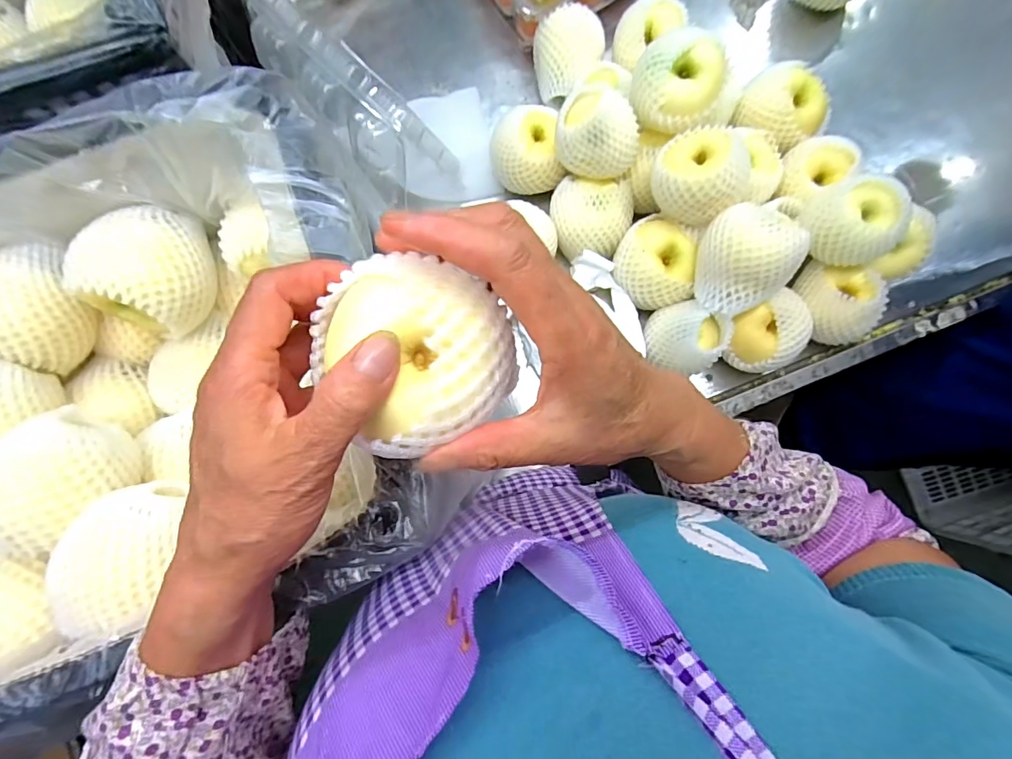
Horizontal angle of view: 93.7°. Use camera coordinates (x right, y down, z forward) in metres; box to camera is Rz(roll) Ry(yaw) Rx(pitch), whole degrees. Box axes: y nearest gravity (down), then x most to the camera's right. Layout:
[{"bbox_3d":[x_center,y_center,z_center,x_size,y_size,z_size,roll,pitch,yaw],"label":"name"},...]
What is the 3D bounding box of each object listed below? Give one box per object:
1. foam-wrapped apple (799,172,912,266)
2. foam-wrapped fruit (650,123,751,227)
[{"bbox_3d":[0.352,-0.158,0.484,0.076,0.071,0.073,0,83,1],"label":"foam-wrapped apple"},{"bbox_3d":[0.196,-0.208,0.487,0.090,0.072,0.089,0,83,1],"label":"foam-wrapped fruit"}]

